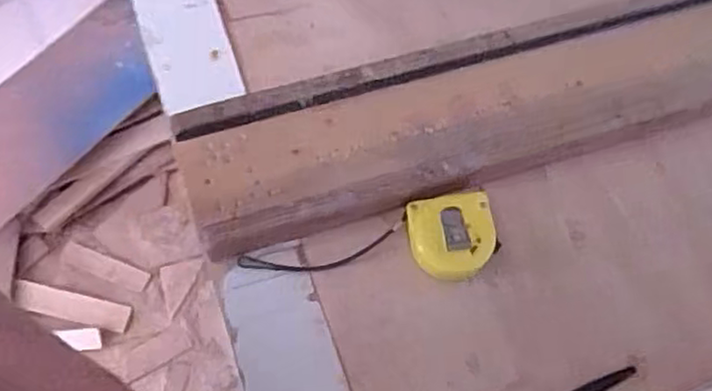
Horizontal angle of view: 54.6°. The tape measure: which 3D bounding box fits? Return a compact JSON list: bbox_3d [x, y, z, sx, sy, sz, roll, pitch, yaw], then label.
[{"bbox_3d":[0.077,0.033,0.553,0.066,0.028,0.063,-11,66,-7],"label":"tape measure"}]

